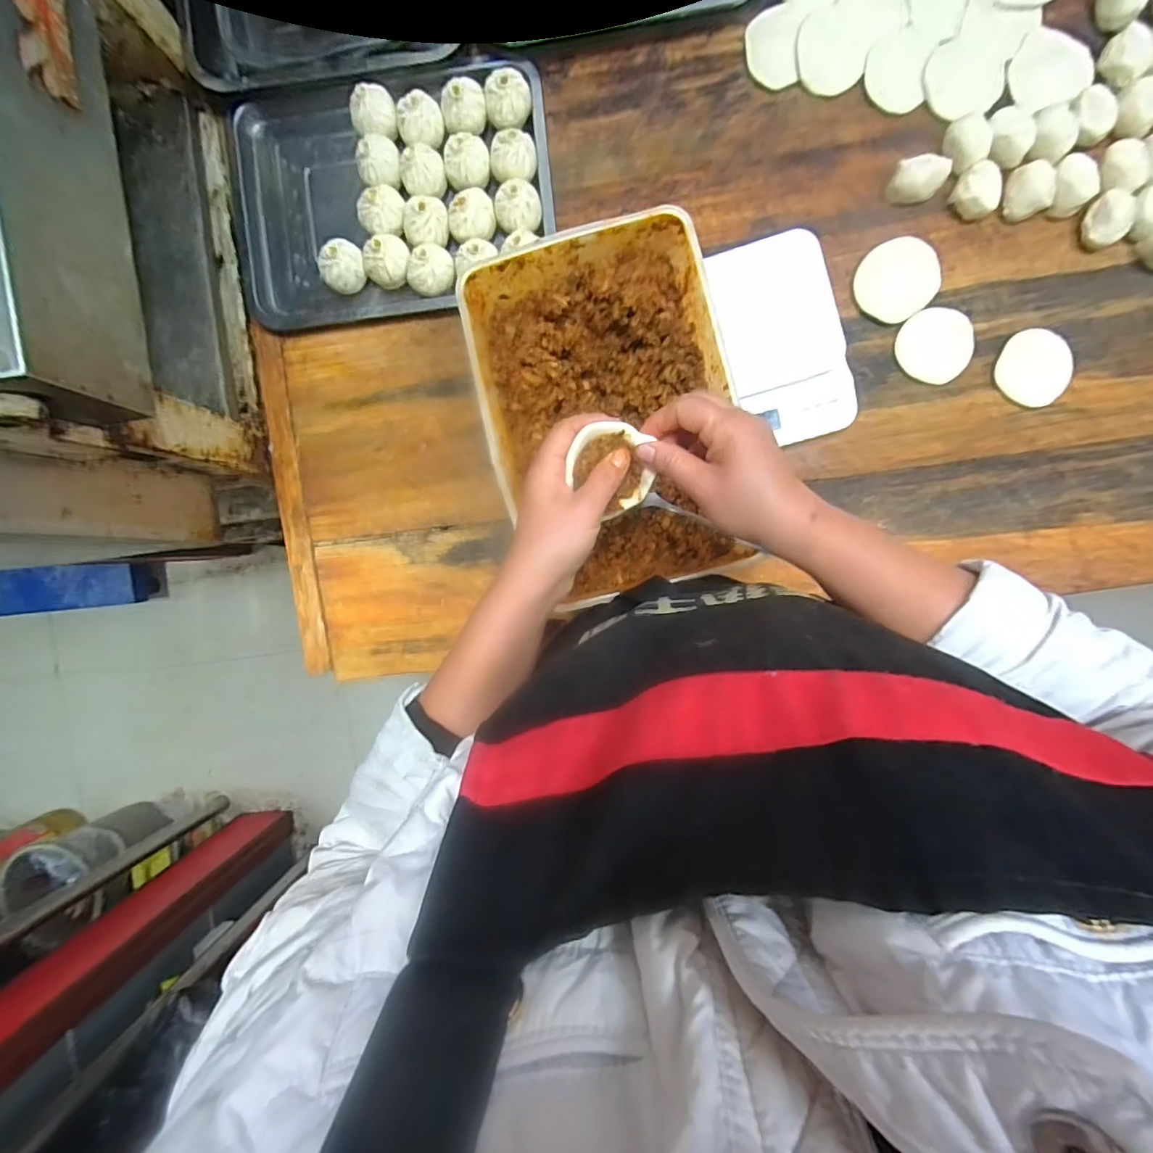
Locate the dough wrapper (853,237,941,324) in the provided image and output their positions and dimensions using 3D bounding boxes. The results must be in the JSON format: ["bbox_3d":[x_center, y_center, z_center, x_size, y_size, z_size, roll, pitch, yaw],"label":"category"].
[{"bbox_3d":[0.328,-0.304,0.548,0.079,0.011,0.076,0,93,3],"label":"dough wrapper"}]

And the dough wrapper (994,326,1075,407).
[{"bbox_3d":[0.472,-0.214,0.551,0.067,0.006,0.073,0,92,12],"label":"dough wrapper"}]

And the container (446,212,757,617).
[{"bbox_3d":[0.031,-0.148,0.526,0.215,0.104,0.320,-12,93,3],"label":"container"}]

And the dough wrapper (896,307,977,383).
[{"bbox_3d":[0.371,-0.239,0.554,0.074,0.011,0.071,0,93,3],"label":"dough wrapper"}]

